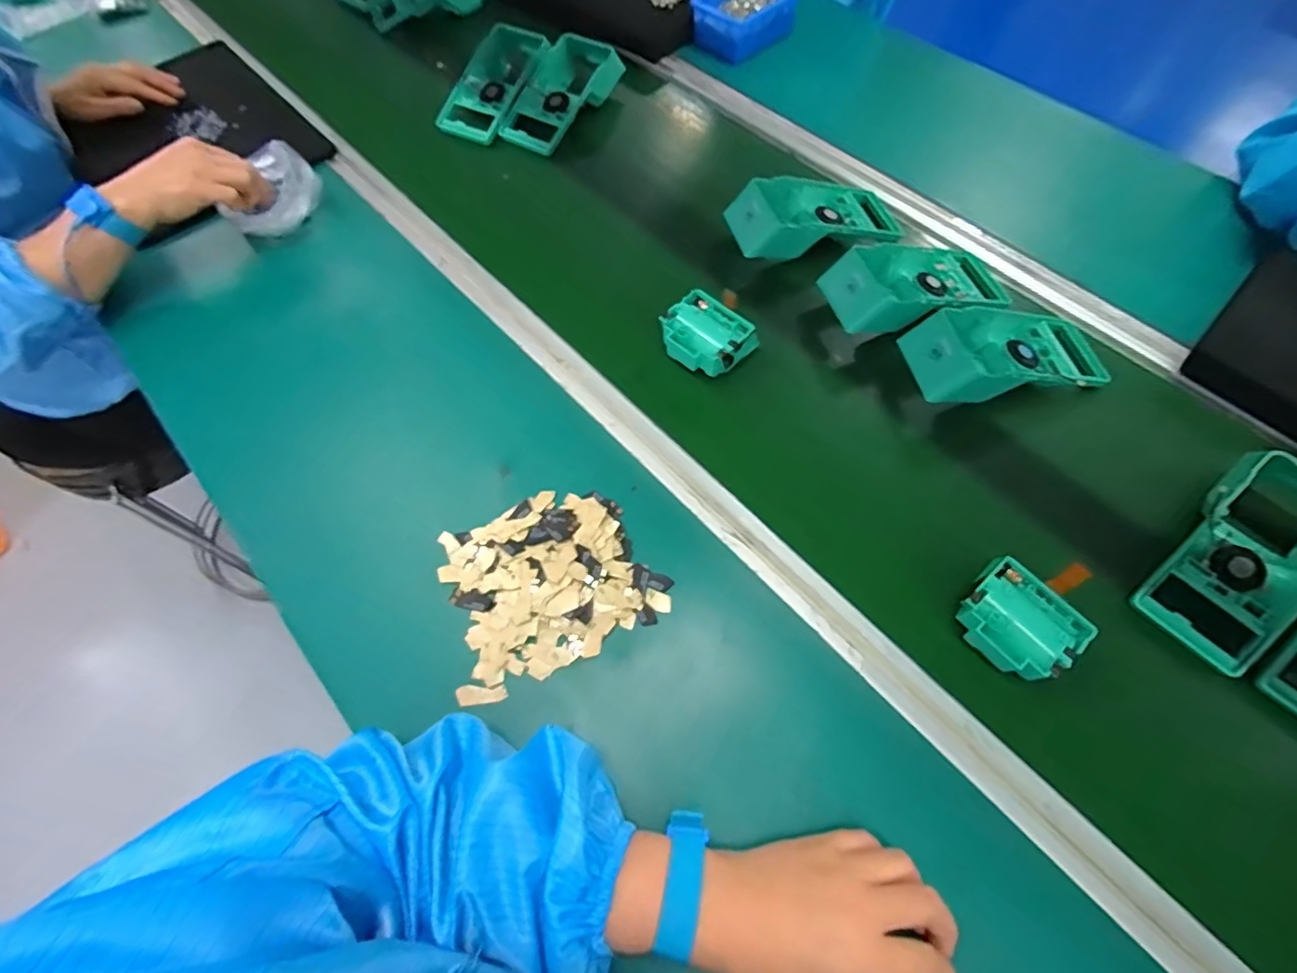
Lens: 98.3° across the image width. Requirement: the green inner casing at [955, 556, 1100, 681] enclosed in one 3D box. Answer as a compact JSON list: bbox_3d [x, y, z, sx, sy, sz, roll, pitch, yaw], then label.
[{"bbox_3d":[0.268,0.096,0.406,0.068,0.022,0.074,-37,70,-16],"label":"green inner casing"}]

